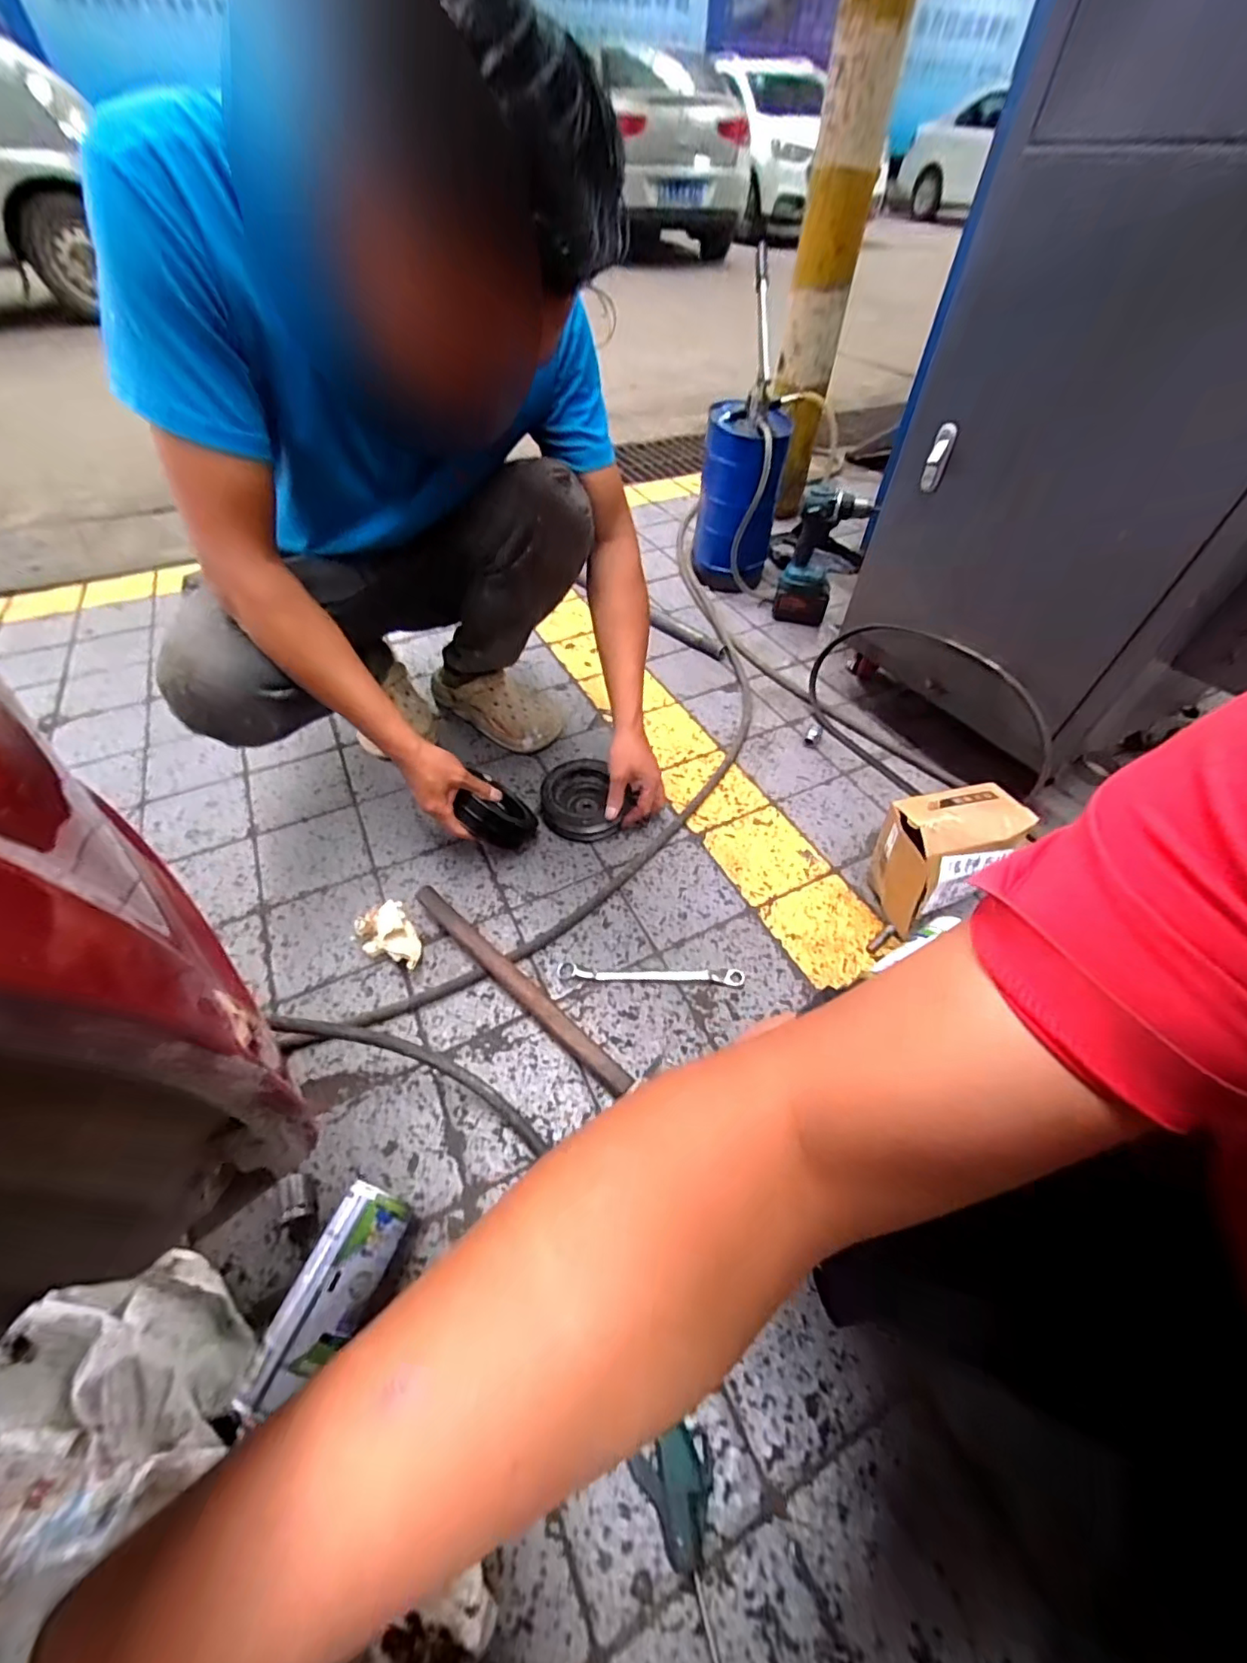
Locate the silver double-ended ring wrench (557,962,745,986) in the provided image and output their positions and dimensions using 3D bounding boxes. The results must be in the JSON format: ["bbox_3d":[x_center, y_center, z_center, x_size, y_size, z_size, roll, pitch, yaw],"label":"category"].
[{"bbox_3d":[0.035,0.184,0.716,0.235,0.010,0.019,2,51,1],"label":"silver double-ended ring wrench"}]

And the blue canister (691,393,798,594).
[{"bbox_3d":[0.260,-0.747,1.286,0.177,0.334,0.218,7,51,5],"label":"blue canister"}]

